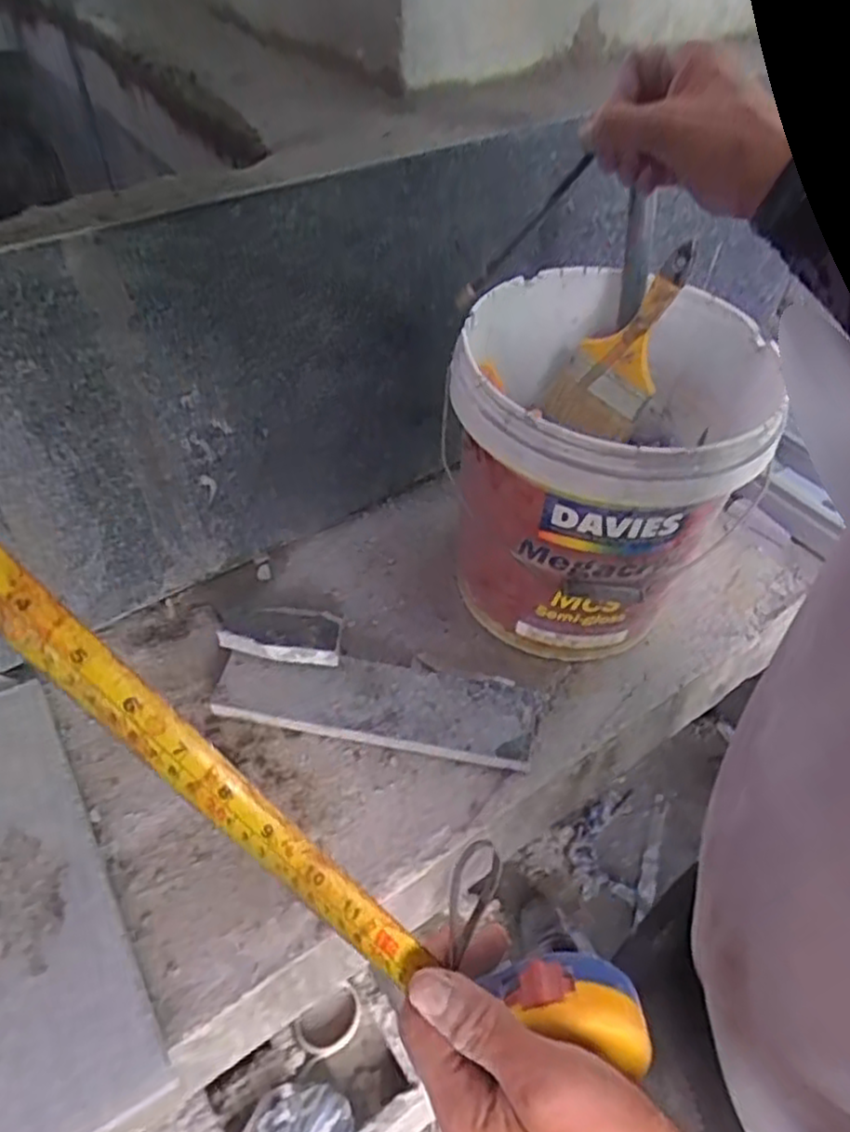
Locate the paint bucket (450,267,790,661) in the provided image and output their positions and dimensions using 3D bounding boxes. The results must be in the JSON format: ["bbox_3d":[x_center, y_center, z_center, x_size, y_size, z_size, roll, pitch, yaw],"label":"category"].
[{"bbox_3d":[0.164,-0.099,0.778,0.266,0.322,0.298,18,50,12],"label":"paint bucket"}]

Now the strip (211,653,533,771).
[{"bbox_3d":[-0.050,0.137,0.760,0.319,0.035,0.093,10,48,5],"label":"strip"}]

